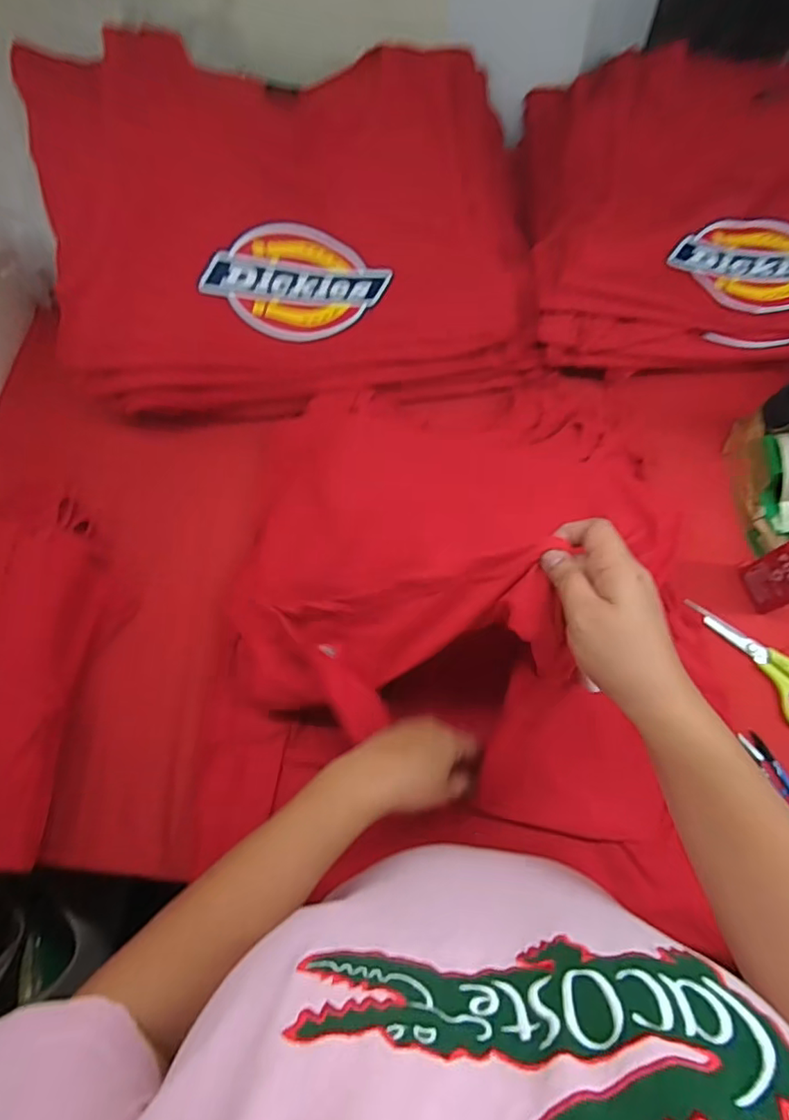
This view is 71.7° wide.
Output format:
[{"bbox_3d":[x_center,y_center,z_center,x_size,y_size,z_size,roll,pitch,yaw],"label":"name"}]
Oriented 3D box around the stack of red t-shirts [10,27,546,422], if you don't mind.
[{"bbox_3d":[-0.122,-0.413,0.684,0.569,0.226,0.359,-3,66,1],"label":"stack of red t-shirts"}]

